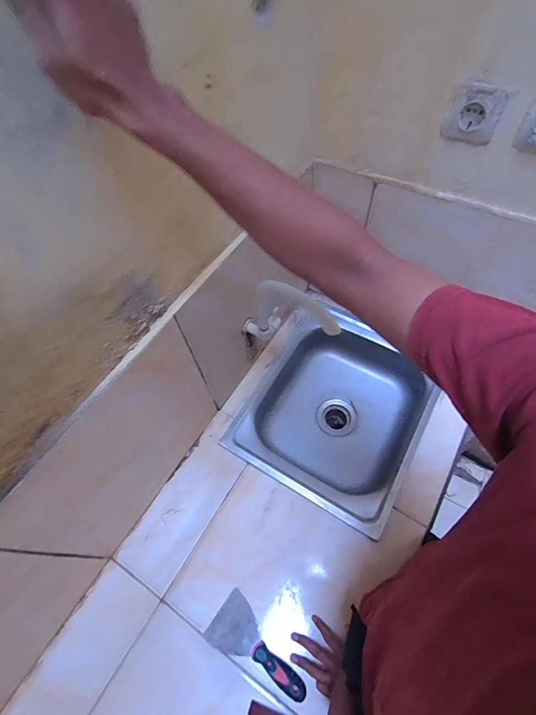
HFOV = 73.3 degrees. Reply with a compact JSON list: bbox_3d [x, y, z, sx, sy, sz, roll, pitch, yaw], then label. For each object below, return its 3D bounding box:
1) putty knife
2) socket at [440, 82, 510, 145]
[{"bbox_3d":[-0.018,0.539,0.663,0.196,0.023,0.088,32,67,21],"label":"putty knife"},{"bbox_3d":[0.322,-0.381,0.564,0.076,0.084,0.017,30,66,21],"label":"socket"}]

